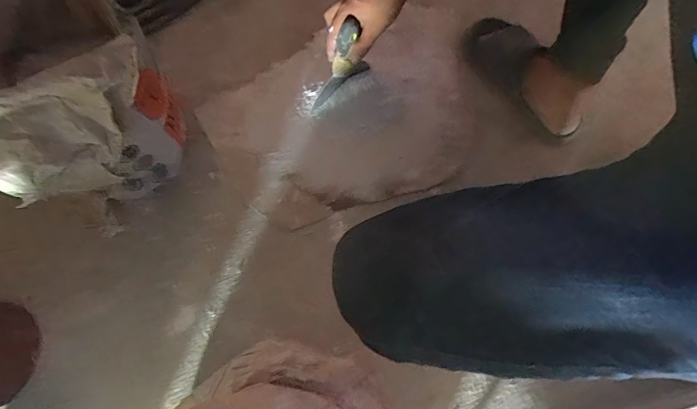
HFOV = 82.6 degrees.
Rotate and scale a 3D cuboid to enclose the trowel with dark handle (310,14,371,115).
[{"bbox_3d":[-0.003,-0.227,0.635,0.035,0.194,0.127,42,77,-2],"label":"trowel with dark handle"}]

